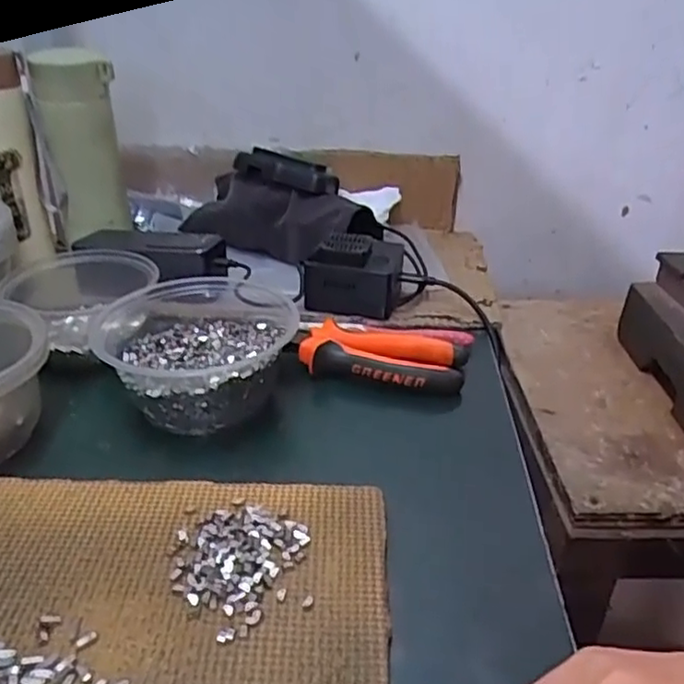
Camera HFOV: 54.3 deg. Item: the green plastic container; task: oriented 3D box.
[{"bbox_3d":[-0.240,-0.183,0.621,0.064,0.162,0.055,-8,31,-16],"label":"green plastic container"}]

